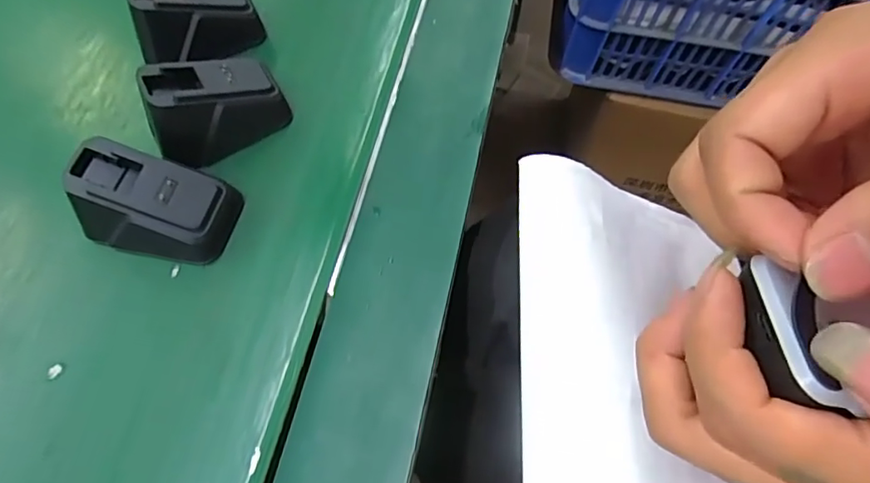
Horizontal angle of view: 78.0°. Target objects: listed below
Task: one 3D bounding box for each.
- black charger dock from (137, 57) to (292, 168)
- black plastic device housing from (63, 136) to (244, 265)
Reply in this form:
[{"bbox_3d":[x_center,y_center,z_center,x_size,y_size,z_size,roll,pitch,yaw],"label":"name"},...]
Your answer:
[{"bbox_3d":[-0.112,-0.070,0.274,0.064,0.042,0.036,-34,70,-14],"label":"black charger dock"},{"bbox_3d":[-0.131,-0.015,0.249,0.071,0.035,0.042,9,66,5],"label":"black plastic device housing"}]

